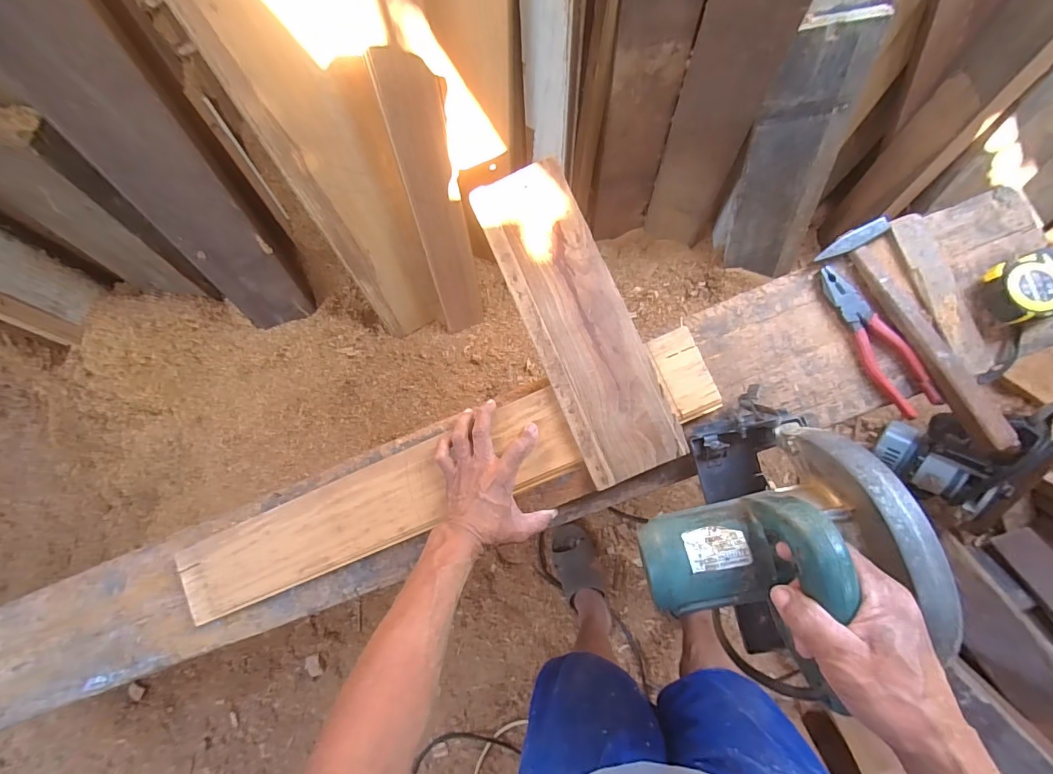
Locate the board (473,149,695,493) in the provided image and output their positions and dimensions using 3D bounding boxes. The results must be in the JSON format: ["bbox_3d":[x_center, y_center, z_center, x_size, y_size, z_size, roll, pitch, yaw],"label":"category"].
[{"bbox_3d":[0.060,-0.084,0.557,0.118,0.028,0.394,-24,87,9],"label":"board"}]

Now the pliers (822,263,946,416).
[{"bbox_3d":[0.403,-0.057,0.528,0.047,0.012,0.190,-27,86,9],"label":"pliers"}]

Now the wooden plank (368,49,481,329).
[{"bbox_3d":[-0.147,-0.285,0.808,0.086,0.548,0.029,-19,61,-8],"label":"wooden plank"}]

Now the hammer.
[{"bbox_3d":[0.448,-0.064,0.510,0.081,0.043,0.276,-36,85,8],"label":"hammer"}]

